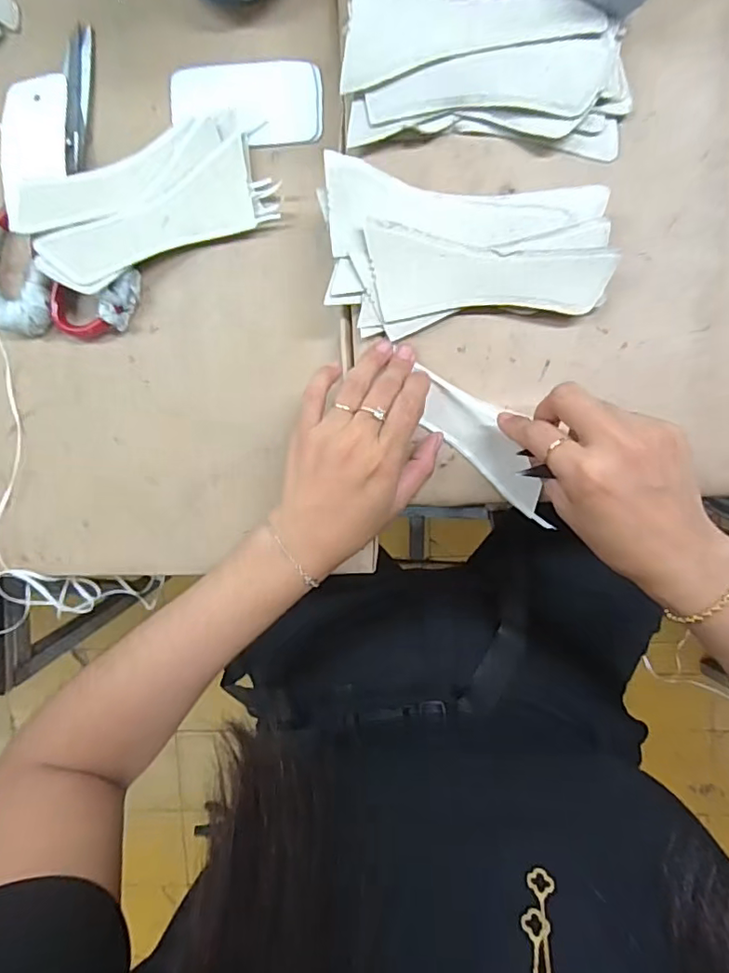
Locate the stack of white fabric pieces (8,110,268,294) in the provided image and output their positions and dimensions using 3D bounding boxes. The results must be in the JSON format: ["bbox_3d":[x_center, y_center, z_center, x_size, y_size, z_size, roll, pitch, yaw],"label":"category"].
[{"bbox_3d":[-0.155,-0.201,0.384,0.164,0.022,0.080,-26,94,-5],"label":"stack of white fabric pieces"}]

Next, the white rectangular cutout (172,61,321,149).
[{"bbox_3d":[-0.085,-0.279,0.390,0.109,0.007,0.057,3,95,2],"label":"white rectangular cutout"}]

